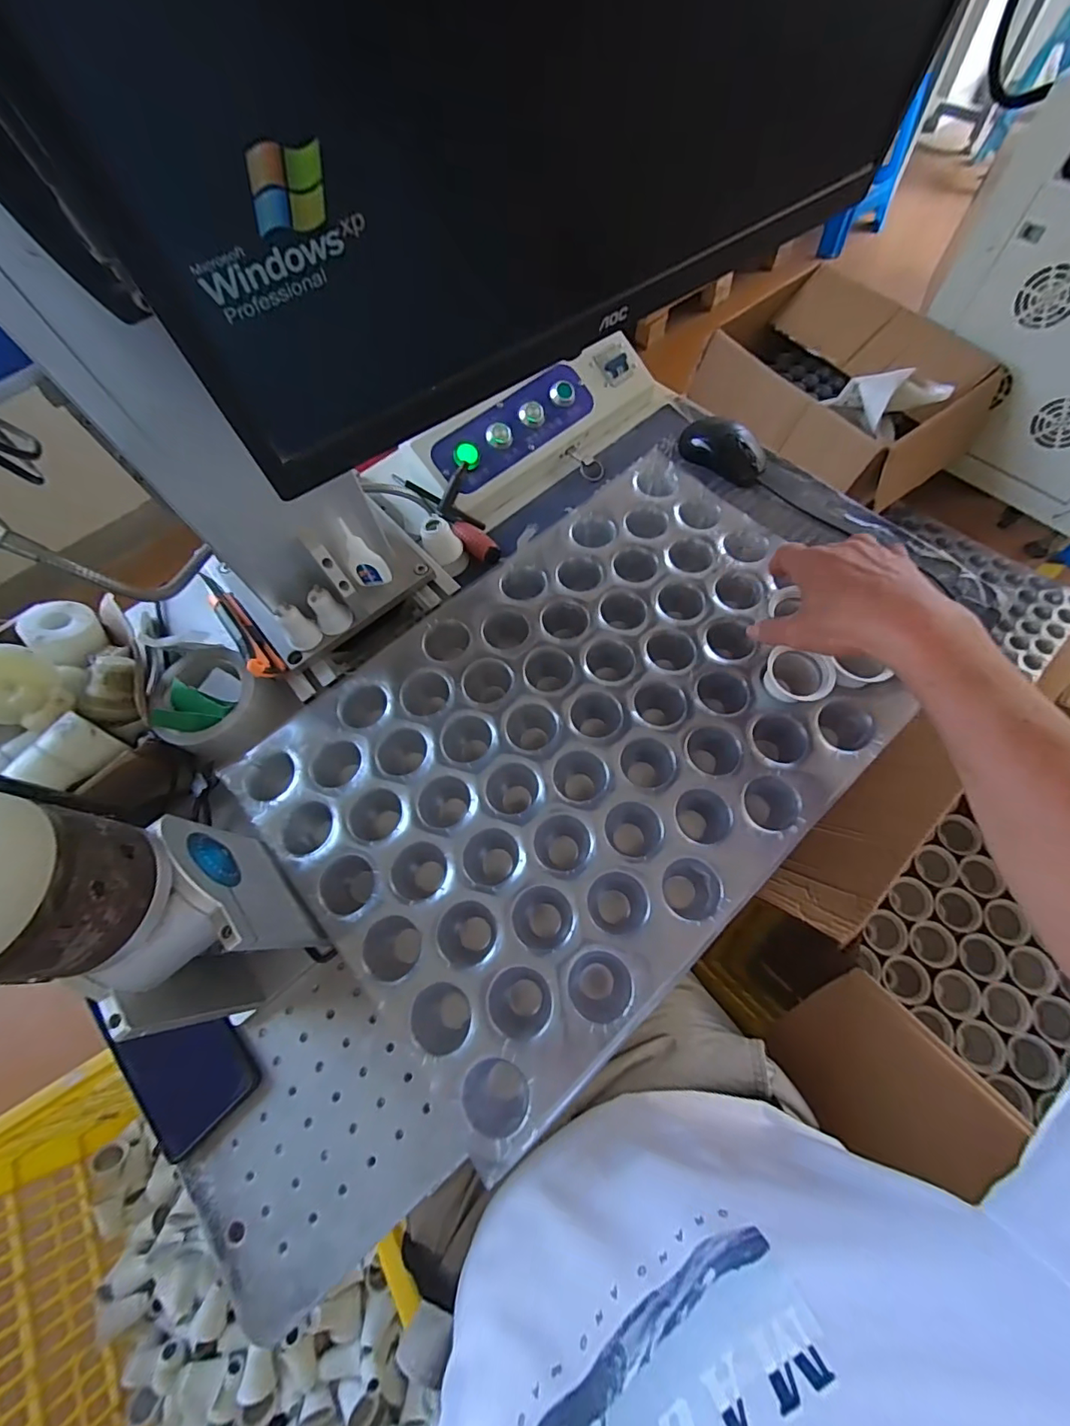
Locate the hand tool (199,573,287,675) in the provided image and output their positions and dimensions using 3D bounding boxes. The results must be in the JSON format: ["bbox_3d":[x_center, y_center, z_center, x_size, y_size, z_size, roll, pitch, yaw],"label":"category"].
[{"bbox_3d":[-0.288,-0.090,0.486,0.022,0.032,0.157,-39,69,-12],"label":"hand tool"}]

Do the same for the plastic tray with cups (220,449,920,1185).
[{"bbox_3d":[0.047,0.010,0.454,0.533,0.050,0.371,-39,69,-15],"label":"plastic tray with cups"}]

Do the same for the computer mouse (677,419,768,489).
[{"bbox_3d":[0.225,-0.315,0.605,0.107,0.032,0.056,39,74,18],"label":"computer mouse"}]

